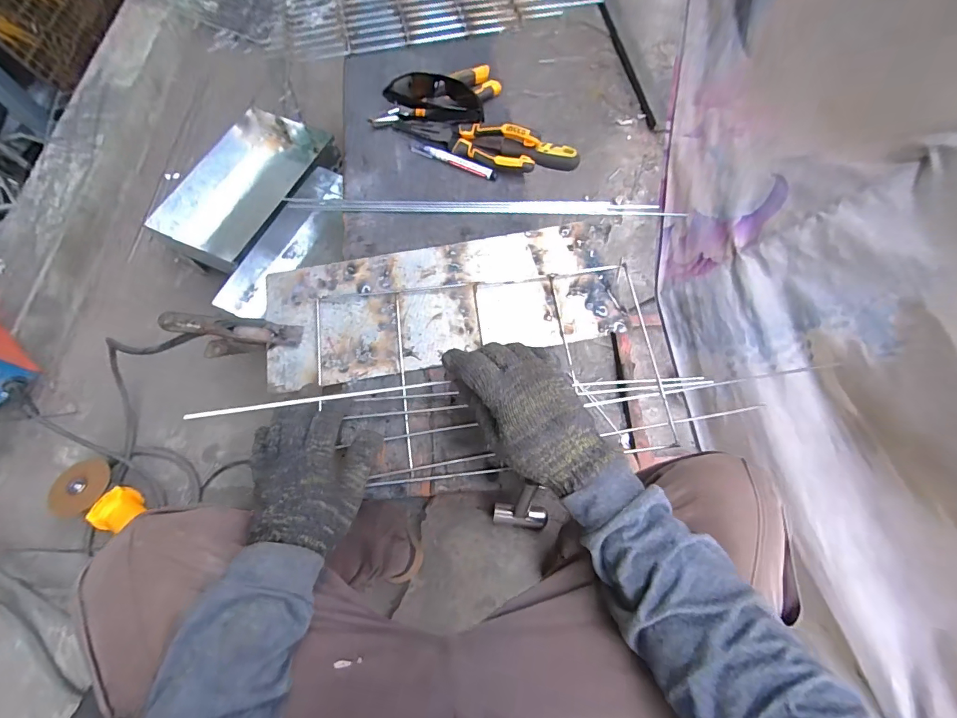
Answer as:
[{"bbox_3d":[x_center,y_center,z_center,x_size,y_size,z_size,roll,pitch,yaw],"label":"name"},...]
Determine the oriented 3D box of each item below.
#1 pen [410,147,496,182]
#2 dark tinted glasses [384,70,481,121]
[{"bbox_3d":[-0.035,-0.273,0.599,0.127,0.011,0.015,25,70,12],"label":"pen"},{"bbox_3d":[-0.052,-0.362,0.601,0.144,0.041,0.071,19,69,10],"label":"dark tinted glasses"}]

